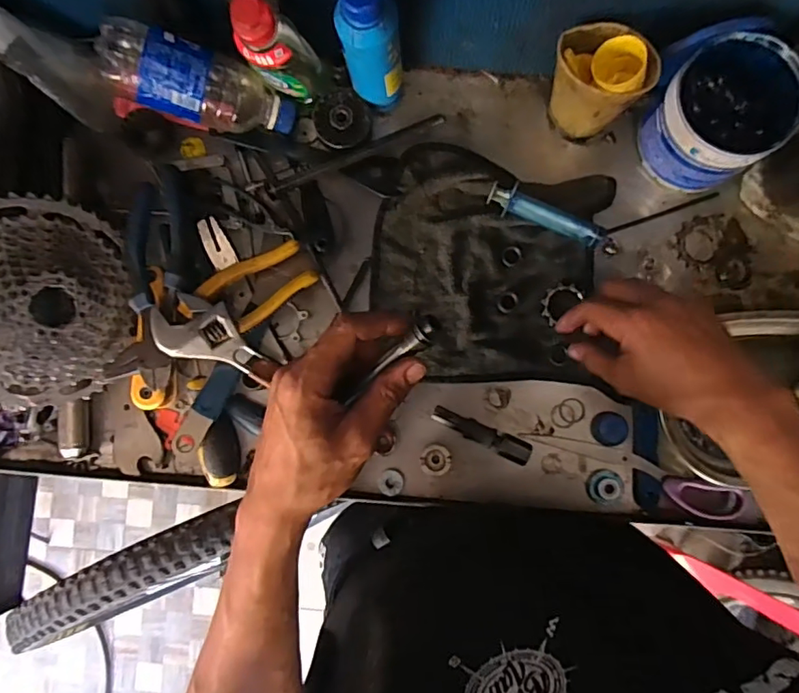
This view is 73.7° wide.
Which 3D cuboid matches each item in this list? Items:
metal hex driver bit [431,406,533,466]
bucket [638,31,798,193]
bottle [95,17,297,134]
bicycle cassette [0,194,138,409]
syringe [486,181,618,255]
[{"bbox_3d":[0.076,0.081,0.496,0.095,0.015,0.021,26,87,5],"label":"metal hex driver bit"},{"bbox_3d":[0.279,-0.201,0.472,0.098,0.096,0.111,43,88,5],"label":"bucket"},{"bbox_3d":[-0.179,-0.234,0.482,0.165,0.064,0.068,8,85,-33],"label":"bottle"},{"bbox_3d":[-0.306,-0.034,0.448,0.035,0.157,0.174,10,104,45],"label":"bicycle cassette"},{"bbox_3d":[0.147,-0.119,0.506,0.130,0.024,0.029,28,87,5],"label":"syringe"}]

